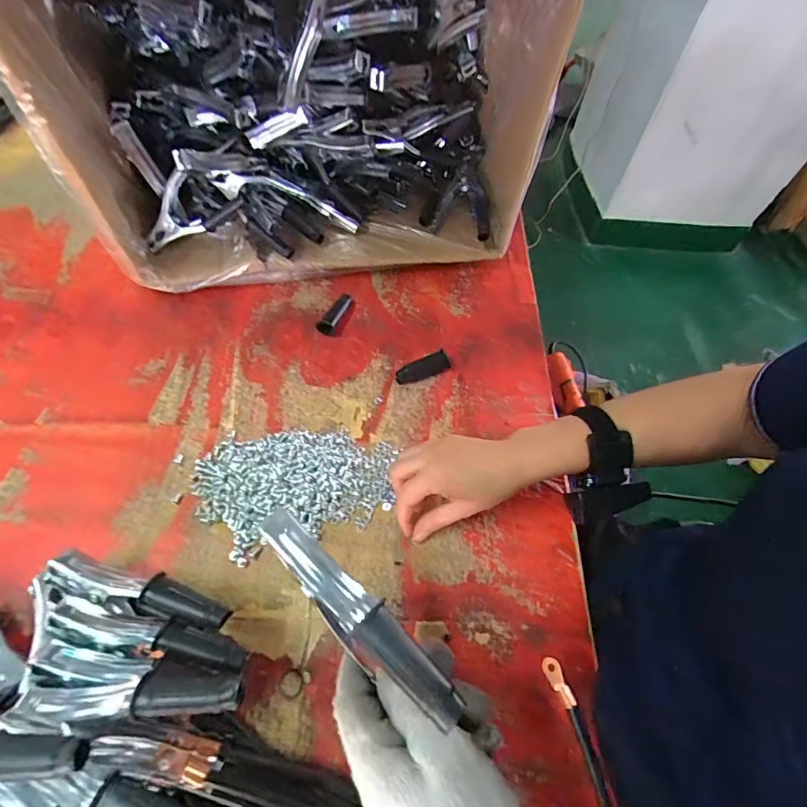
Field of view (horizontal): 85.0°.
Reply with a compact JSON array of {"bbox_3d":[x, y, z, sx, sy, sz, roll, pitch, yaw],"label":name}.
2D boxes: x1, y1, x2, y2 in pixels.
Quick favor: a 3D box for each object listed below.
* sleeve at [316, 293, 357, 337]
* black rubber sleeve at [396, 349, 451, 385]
[{"bbox_3d":[-0.081,-0.114,0.543,0.029,0.025,0.064,20,60,8],"label":"sleeve"},{"bbox_3d":[0.022,-0.042,0.510,0.065,0.024,0.022,-23,63,-17],"label":"black rubber sleeve"}]

